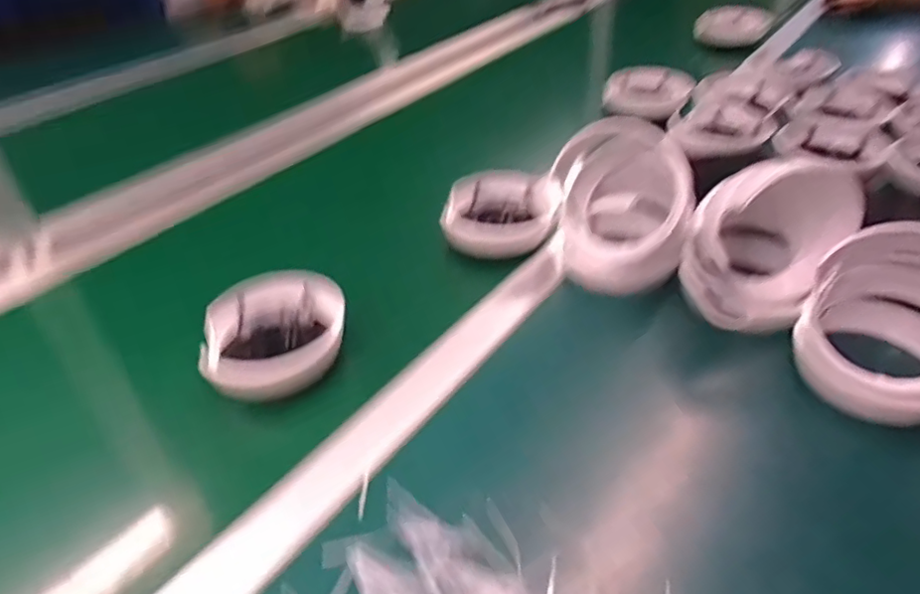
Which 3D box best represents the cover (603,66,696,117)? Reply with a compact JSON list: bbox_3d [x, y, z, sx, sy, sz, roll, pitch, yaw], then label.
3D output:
[{"bbox_3d":[0.268,-0.293,0.871,0.123,0.035,0.108,7,39,12],"label":"cover"}]

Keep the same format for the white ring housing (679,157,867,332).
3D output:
[{"bbox_3d":[0.253,-0.049,0.503,0.110,0.112,0.110,-29,45,-30],"label":"white ring housing"}]

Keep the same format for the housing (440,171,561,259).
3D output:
[{"bbox_3d":[0.040,-0.094,0.651,0.113,0.057,0.113,-2,38,1],"label":"housing"}]

